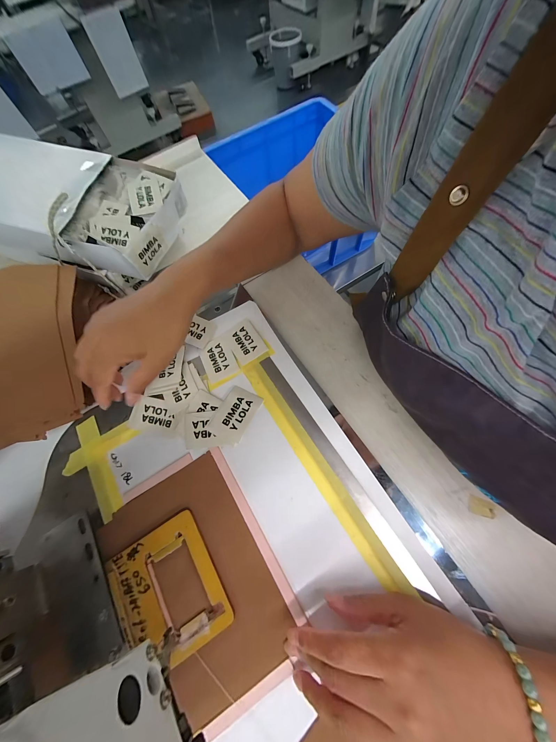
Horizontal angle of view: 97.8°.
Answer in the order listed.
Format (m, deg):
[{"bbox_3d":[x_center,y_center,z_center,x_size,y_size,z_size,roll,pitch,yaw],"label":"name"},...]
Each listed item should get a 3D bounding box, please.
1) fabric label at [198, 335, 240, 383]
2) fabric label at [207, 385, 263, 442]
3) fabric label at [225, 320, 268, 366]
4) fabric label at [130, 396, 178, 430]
[{"bbox_3d":[-0.079,-0.017,0.319,0.042,0.004,0.056,-23,69,-9],"label":"fabric label"},{"bbox_3d":[-0.051,0.050,0.290,0.042,0.004,0.060,27,70,10],"label":"fabric label"},{"bbox_3d":[-0.044,-0.040,0.327,0.041,0.008,0.058,-28,70,-11],"label":"fabric label"},{"bbox_3d":[-0.150,0.054,0.296,0.059,0.008,0.038,10,68,4],"label":"fabric label"}]

